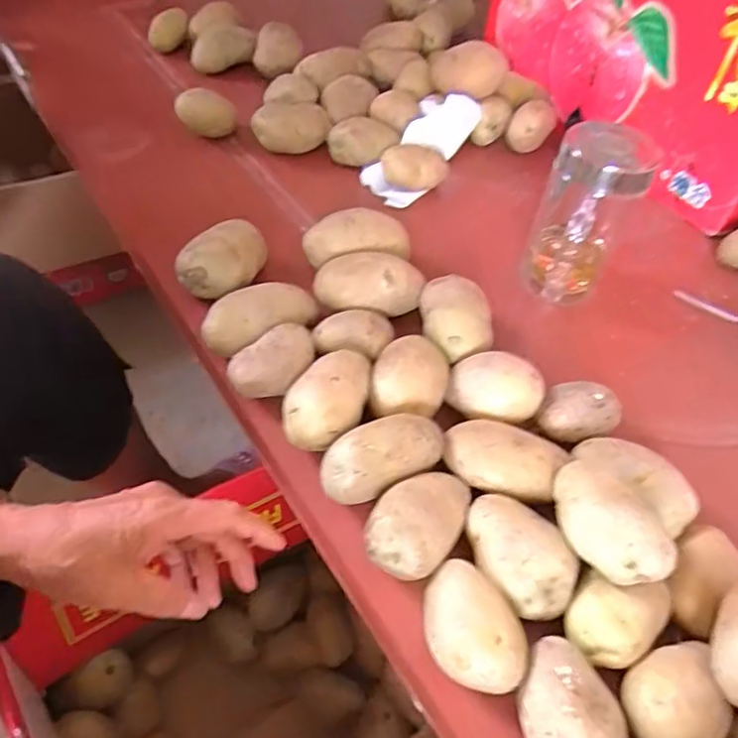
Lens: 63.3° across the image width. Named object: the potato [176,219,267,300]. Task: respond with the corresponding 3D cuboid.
[{"bbox_3d":[-0.119,-0.088,0.504,0.053,0.054,0.074,22,52,12],"label":"potato"}]

